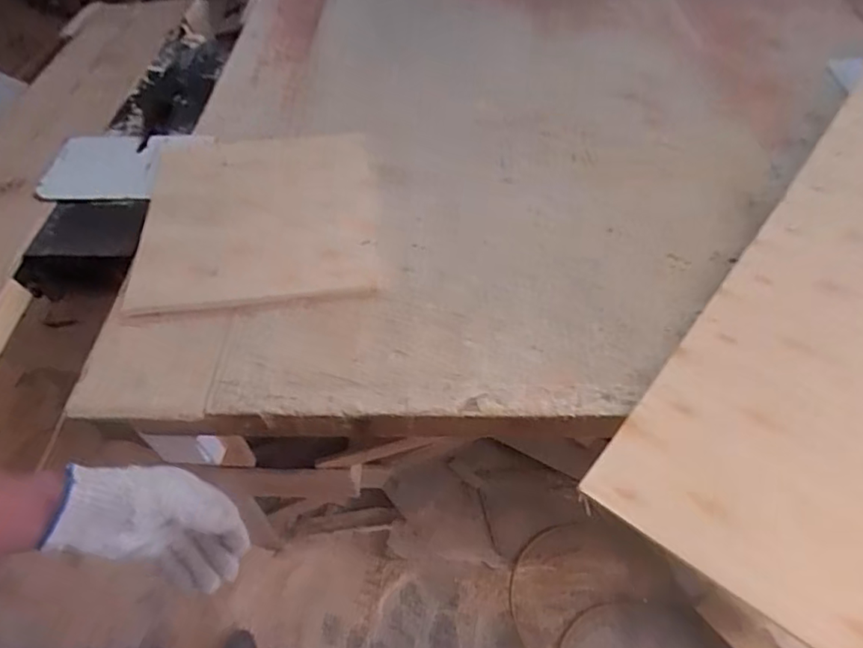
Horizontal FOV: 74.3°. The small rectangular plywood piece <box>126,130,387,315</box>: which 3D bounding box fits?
[{"bbox_3d":[-0.261,-0.181,0.864,0.340,0.020,0.392,-8,52,-5],"label":"small rectangular plywood piece"}]

